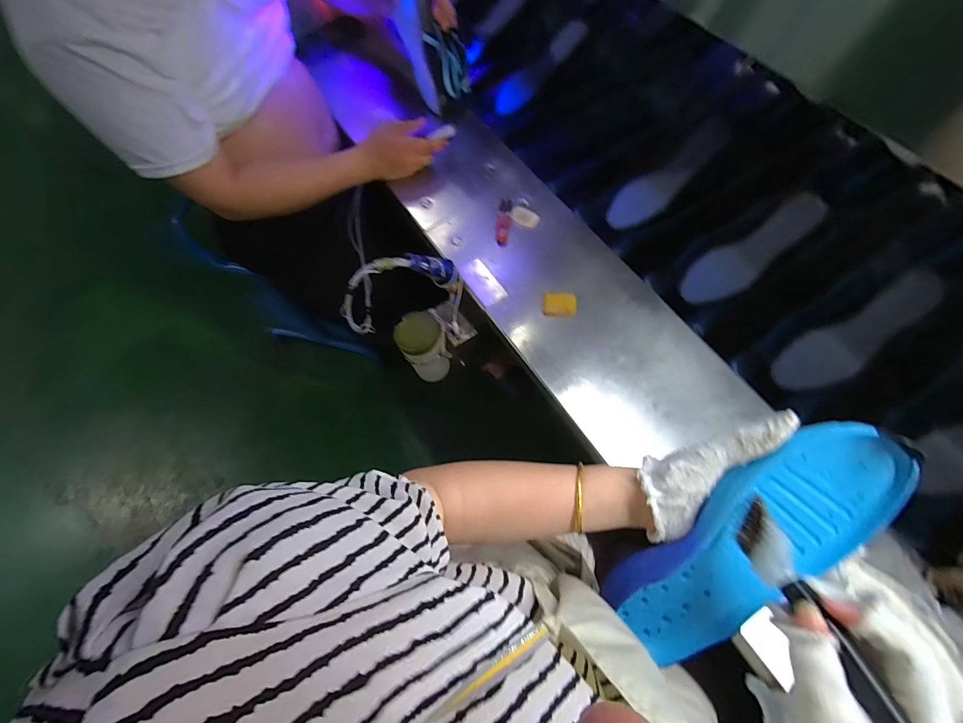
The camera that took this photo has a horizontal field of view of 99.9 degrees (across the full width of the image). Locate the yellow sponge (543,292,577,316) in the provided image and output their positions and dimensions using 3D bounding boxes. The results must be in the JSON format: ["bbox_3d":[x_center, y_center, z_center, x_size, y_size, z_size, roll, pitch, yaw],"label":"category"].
[{"bbox_3d":[0.122,-0.089,0.628,0.049,0.015,0.032,6,66,4],"label":"yellow sponge"}]

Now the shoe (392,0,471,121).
[{"bbox_3d":[-0.086,-0.554,0.728,0.075,0.263,0.086,36,91,16],"label":"shoe"}]

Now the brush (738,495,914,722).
[{"bbox_3d":[0.214,0.164,0.248,0.021,0.029,0.157,-15,44,-6],"label":"brush"}]

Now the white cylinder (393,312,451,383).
[{"bbox_3d":[-0.104,-0.025,0.720,0.079,0.112,0.080,-23,67,-9],"label":"white cylinder"}]

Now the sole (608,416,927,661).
[{"bbox_3d":[0.204,0.146,0.316,0.092,0.041,0.245,46,110,19],"label":"sole"}]

